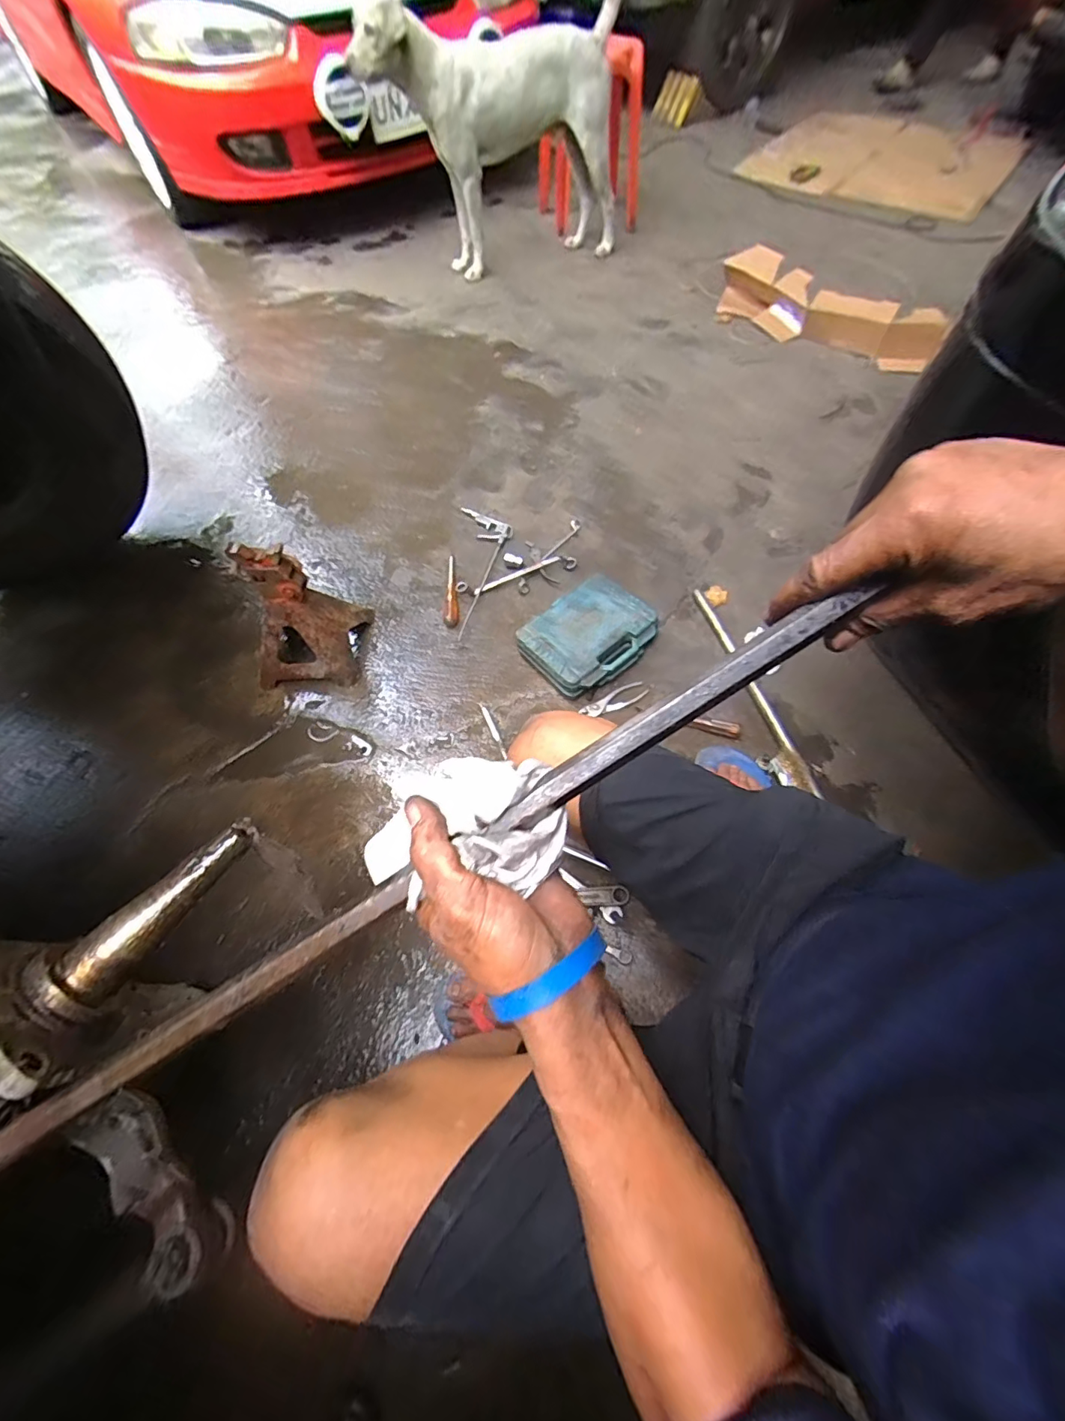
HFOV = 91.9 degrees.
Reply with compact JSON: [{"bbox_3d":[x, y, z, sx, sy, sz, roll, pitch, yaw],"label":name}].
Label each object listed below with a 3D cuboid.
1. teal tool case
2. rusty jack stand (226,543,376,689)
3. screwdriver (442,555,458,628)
[{"bbox_3d":[0.110,-0.145,1.020,0.240,0.063,0.191,-36,67,-14],"label":"teal tool case"},{"bbox_3d":[-0.445,-0.185,0.958,0.183,0.253,0.186,1,63,4],"label":"rusty jack stand"},{"bbox_3d":[-0.181,-0.264,1.123,0.031,0.031,0.189,-7,63,0],"label":"screwdriver"}]

